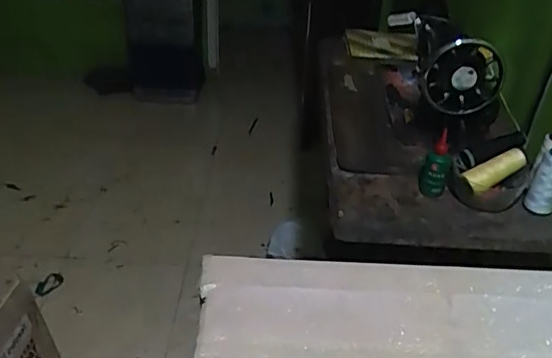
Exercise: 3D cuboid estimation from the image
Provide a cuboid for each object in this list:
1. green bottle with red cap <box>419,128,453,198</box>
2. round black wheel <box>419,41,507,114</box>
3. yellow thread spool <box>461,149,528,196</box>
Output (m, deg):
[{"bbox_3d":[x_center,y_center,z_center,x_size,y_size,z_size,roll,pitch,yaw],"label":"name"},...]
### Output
[{"bbox_3d":[0.266,-0.023,0.940,0.043,0.106,0.032,13,34,15],"label":"green bottle with red cap"},{"bbox_3d":[0.320,-0.175,0.974,0.139,0.127,0.034,-1,33,-6],"label":"round black wheel"},{"bbox_3d":[0.362,-0.012,0.929,0.112,0.034,0.033,-26,40,-11],"label":"yellow thread spool"}]

